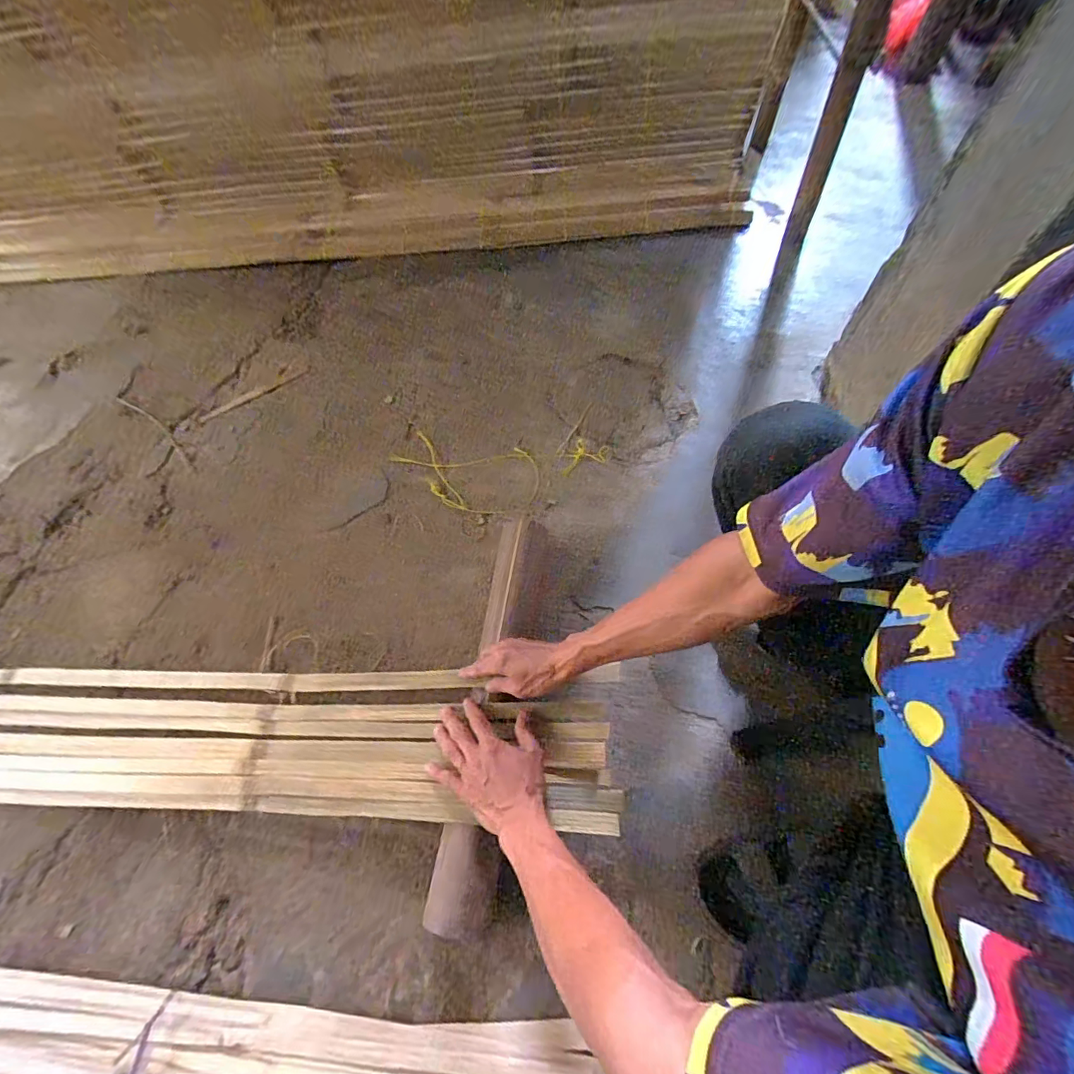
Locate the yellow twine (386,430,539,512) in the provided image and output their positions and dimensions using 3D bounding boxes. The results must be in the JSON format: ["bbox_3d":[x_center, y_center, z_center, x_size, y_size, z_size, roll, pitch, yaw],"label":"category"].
[{"bbox_3d":[-0.123,-0.108,0.787,0.260,0.015,0.132,13,64,8],"label":"yellow twine"}]

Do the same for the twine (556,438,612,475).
[{"bbox_3d":[0.077,-0.139,0.780,0.090,0.004,0.054,-21,65,-9],"label":"twine"}]

